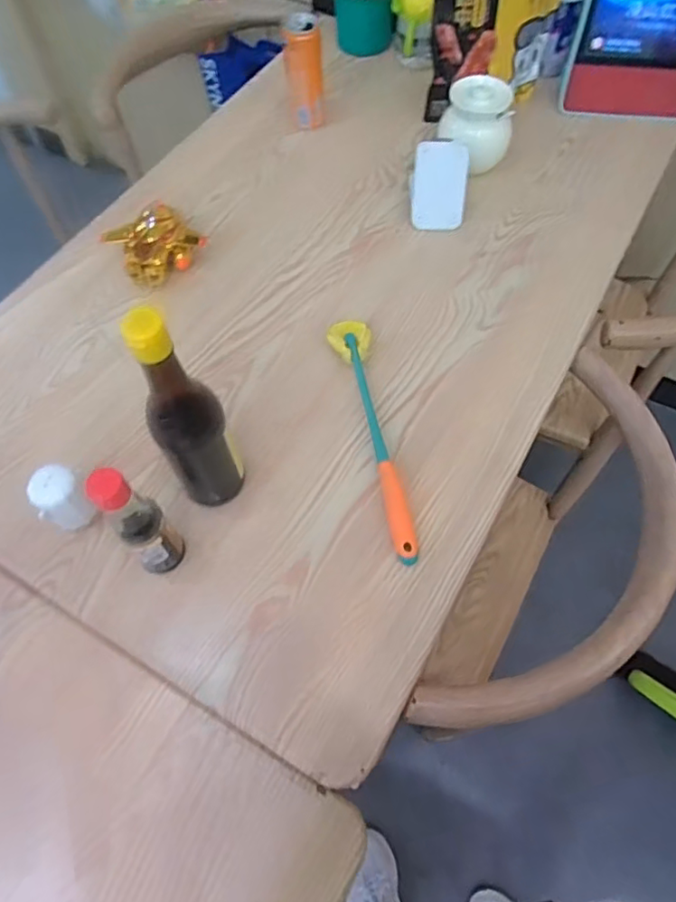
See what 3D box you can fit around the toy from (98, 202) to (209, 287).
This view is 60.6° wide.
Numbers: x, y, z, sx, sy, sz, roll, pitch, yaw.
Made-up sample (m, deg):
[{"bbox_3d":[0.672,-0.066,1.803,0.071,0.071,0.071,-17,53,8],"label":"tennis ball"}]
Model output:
[{"bbox_3d":[-0.245,-0.275,0.775,0.096,0.059,0.105,0,64,1],"label":"toy"}]

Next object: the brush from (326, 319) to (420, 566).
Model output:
[{"bbox_3d":[0.042,-0.020,0.657,0.045,0.026,0.306,-11,64,-4],"label":"brush"}]

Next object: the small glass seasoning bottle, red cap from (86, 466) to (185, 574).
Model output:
[{"bbox_3d":[-0.177,0.066,0.520,0.041,0.158,0.039,0,61,1],"label":"small glass seasoning bottle, red cap"}]

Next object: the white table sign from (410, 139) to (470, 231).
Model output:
[{"bbox_3d":[0.139,-0.362,0.792,0.074,0.110,0.012,4,29,8],"label":"white table sign"}]

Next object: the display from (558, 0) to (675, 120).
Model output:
[{"bbox_3d":[0.462,-0.612,0.860,0.205,0.188,0.086,13,65,7],"label":"display"}]

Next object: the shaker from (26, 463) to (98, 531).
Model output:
[{"bbox_3d":[-0.279,0.051,0.593,0.047,0.079,0.045,0,61,1],"label":"shaker"}]

